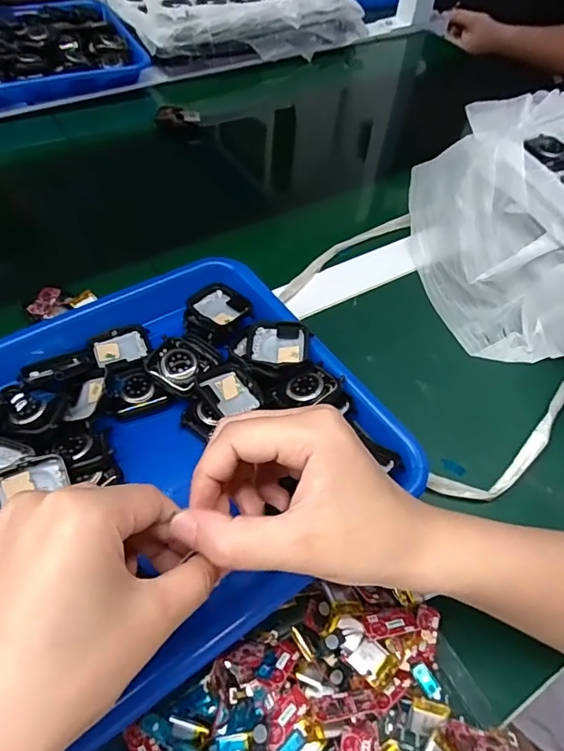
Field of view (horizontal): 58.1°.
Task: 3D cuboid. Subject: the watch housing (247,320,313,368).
[{"bbox_3d":[-0.002,-0.021,0.355,0.042,0.011,0.036,4,53,-1],"label":"watch housing"}]

